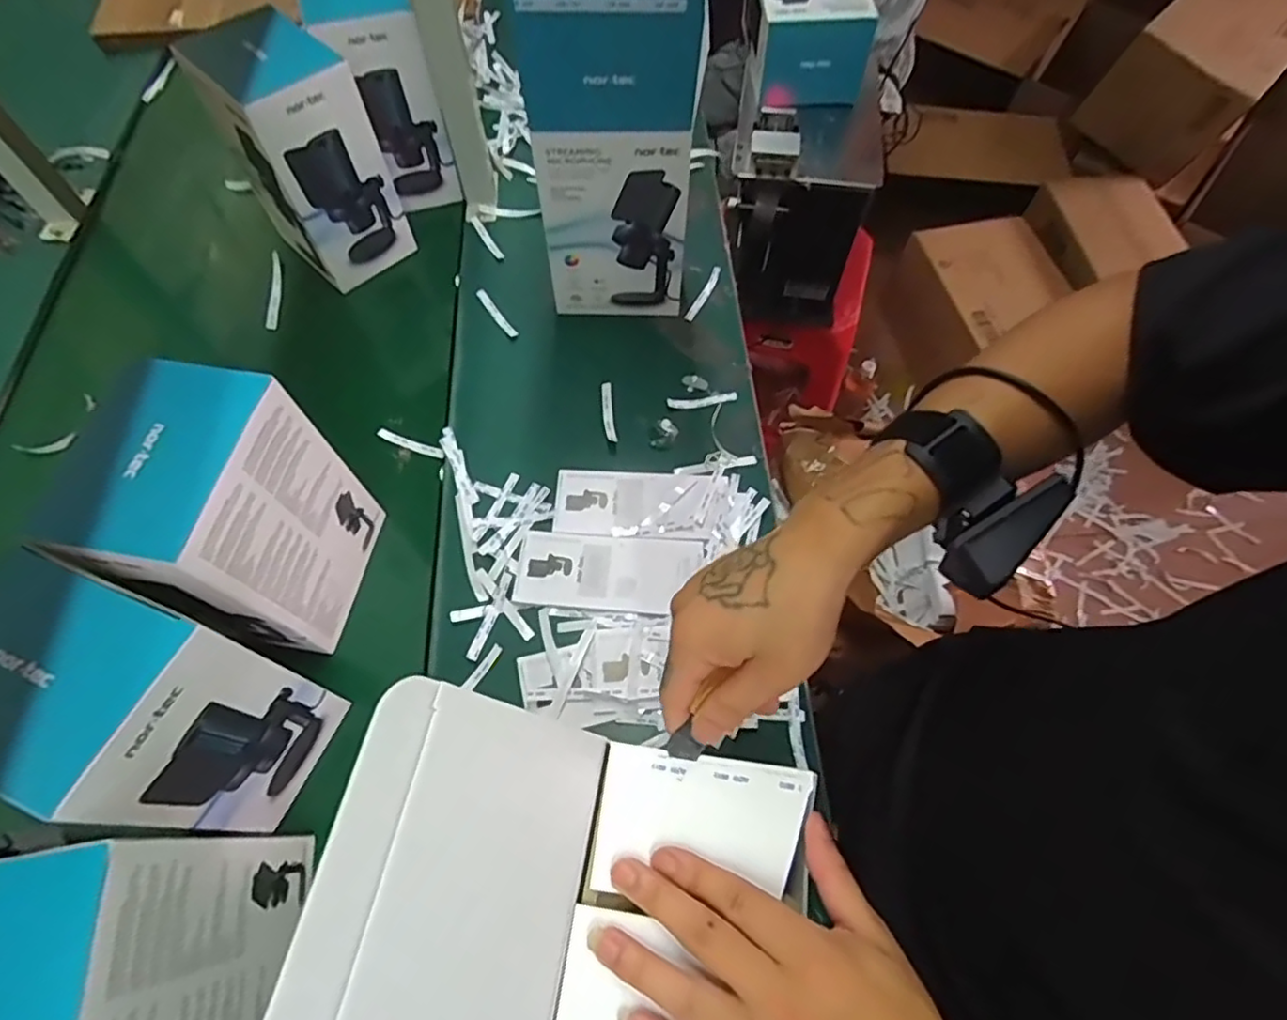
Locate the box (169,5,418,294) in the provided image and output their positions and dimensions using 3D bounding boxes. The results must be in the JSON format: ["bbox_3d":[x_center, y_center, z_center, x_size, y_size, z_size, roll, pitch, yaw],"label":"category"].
[{"bbox_3d":[-0.380,-0.399,0.729,0.133,0.224,0.118,39,69,15],"label":"box"}]

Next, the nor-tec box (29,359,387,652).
[{"bbox_3d":[-0.320,0.015,0.530,0.090,0.226,0.158,11,64,3],"label":"nor-tec box"}]

